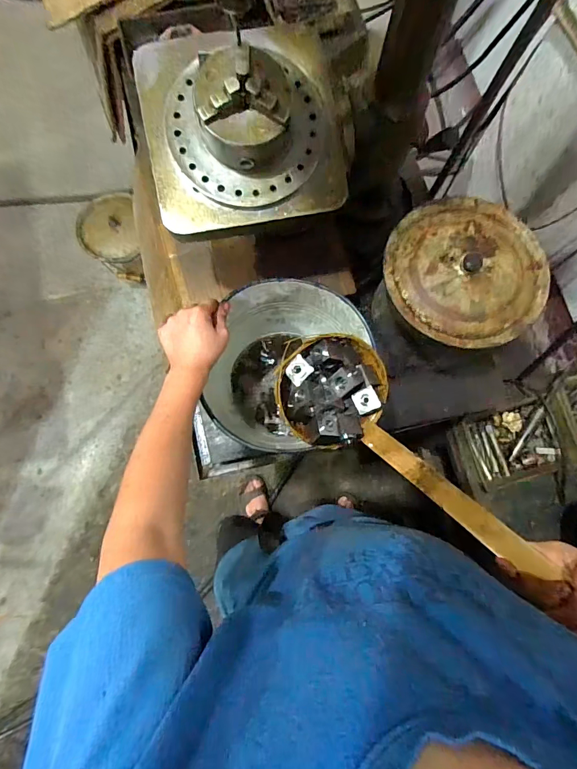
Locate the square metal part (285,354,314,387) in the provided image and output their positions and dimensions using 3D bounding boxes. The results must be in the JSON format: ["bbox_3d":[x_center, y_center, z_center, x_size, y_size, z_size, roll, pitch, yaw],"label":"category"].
[{"bbox_3d":[0.012,-0.016,0.459,0.027,0.009,0.030,40,77,10],"label":"square metal part"}]

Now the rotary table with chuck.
[{"bbox_3d":[-0.063,-0.362,0.514,0.259,0.115,0.249,-10,80,-2],"label":"rotary table with chuck"}]

